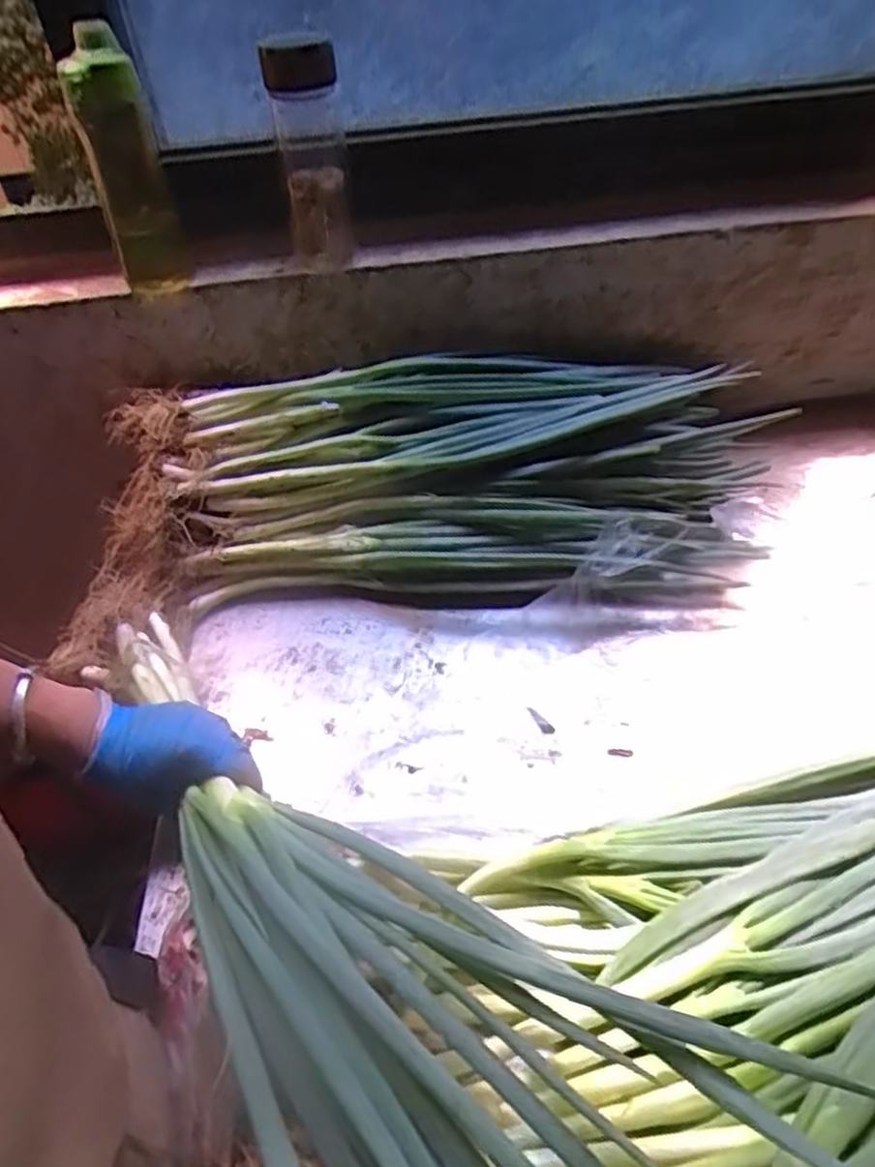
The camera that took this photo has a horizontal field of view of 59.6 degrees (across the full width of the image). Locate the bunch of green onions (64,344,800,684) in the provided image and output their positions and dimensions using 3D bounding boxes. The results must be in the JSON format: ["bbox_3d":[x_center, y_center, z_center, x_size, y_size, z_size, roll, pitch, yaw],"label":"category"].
[{"bbox_3d":[-0.004,-0.096,0.743,0.685,0.140,0.258,-5,43,0],"label":"bunch of green onions"}]

